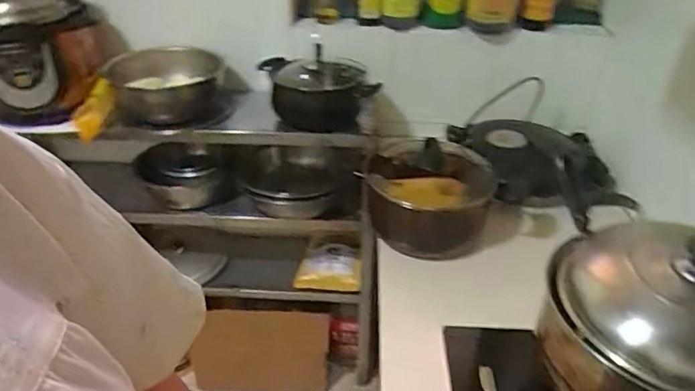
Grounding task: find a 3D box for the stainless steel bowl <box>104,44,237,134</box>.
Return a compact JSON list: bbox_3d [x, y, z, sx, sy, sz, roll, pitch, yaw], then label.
[{"bbox_3d":[-0.388,-0.241,1.163,0.252,0.125,0.193,-10,35,-15],"label":"stainless steel bowl"}]

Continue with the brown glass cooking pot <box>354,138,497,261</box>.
[{"bbox_3d":[0.151,0.004,1.034,0.231,0.143,0.211,0,33,0],"label":"brown glass cooking pot"}]

